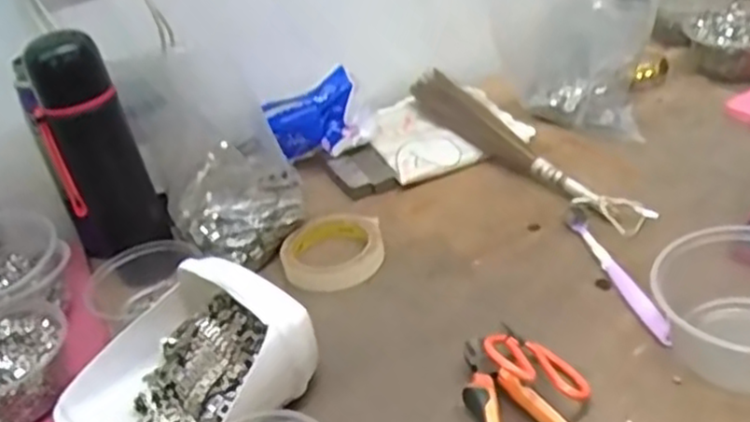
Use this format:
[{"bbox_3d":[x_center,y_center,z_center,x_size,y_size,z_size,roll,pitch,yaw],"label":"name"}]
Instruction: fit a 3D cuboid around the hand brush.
[{"bbox_3d":[0.152,-0.076,0.802,0.058,0.049,0.346,-26,36,-22],"label":"hand brush"}]

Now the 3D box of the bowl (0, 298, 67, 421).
[{"bbox_3d":[-0.304,0.122,0.602,0.106,0.060,0.106,-8,33,5],"label":"bowl"}]

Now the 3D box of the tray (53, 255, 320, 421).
[{"bbox_3d":[-0.155,0.117,0.566,0.161,0.083,0.164,21,44,40],"label":"tray"}]

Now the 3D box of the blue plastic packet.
[{"bbox_3d":[-0.066,-0.104,0.838,0.099,0.081,0.033,-19,32,1],"label":"blue plastic packet"}]

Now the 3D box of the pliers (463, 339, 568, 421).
[{"bbox_3d":[0.098,0.145,0.525,0.063,0.020,0.150,-17,33,-9],"label":"pliers"}]

